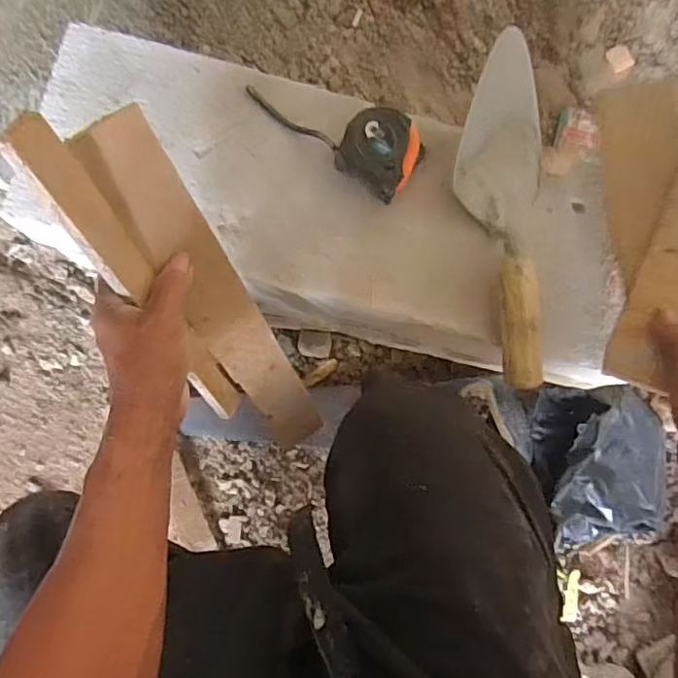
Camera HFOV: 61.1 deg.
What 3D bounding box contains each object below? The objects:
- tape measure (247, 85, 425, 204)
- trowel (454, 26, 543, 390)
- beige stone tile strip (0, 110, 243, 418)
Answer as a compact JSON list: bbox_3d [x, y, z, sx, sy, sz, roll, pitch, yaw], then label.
[{"bbox_3d":[0.001,-0.195,0.511,0.161,0.033,0.065,38,82,2],"label":"tape measure"},{"bbox_3d":[0.143,-0.109,0.503,0.080,0.060,0.291,5,82,-3],"label":"trowel"},{"bbox_3d":[-0.131,-0.031,0.401,0.009,0.265,0.034,0,50,24],"label":"beige stone tile strip"}]

